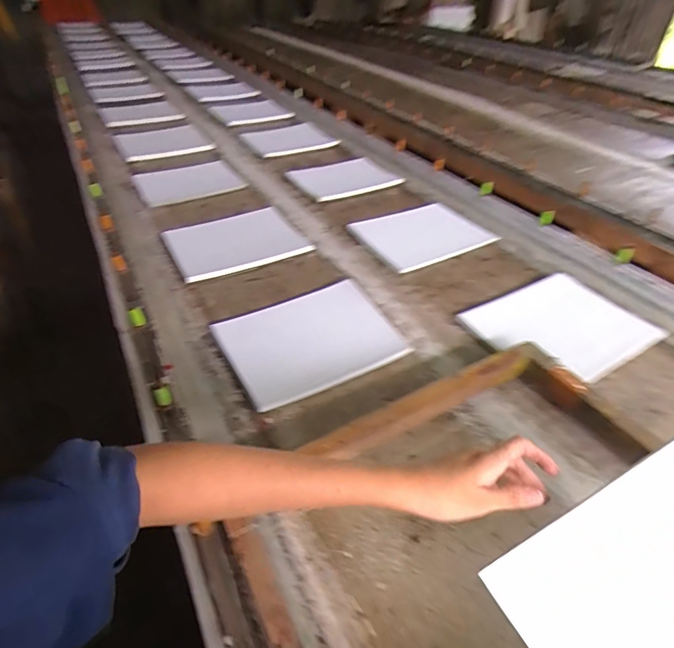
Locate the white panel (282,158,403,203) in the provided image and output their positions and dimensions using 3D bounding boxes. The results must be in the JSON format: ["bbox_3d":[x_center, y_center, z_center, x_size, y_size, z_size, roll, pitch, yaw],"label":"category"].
[{"bbox_3d":[0.020,-0.423,1.221,0.284,0.023,0.197,-20,45,-22],"label":"white panel"}]

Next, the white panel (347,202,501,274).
[{"bbox_3d":[0.205,-0.211,0.992,0.287,0.017,0.218,-20,45,-22],"label":"white panel"}]

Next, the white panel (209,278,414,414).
[{"bbox_3d":[-0.041,0.023,0.716,0.281,0.016,0.228,-22,46,-24],"label":"white panel"}]

